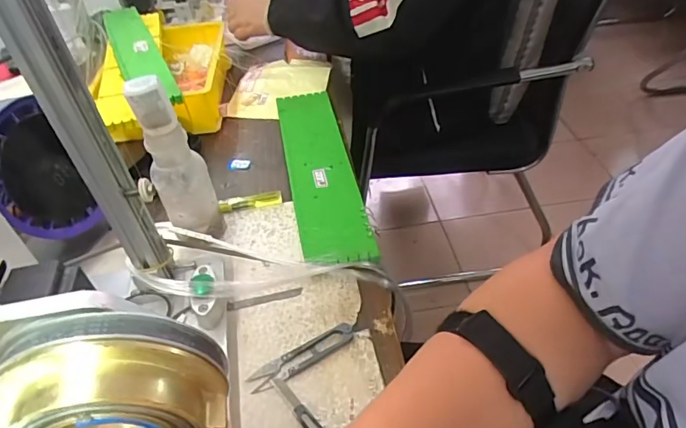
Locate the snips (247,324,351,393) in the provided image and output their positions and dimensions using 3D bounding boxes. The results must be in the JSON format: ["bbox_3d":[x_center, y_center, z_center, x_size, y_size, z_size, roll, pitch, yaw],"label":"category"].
[{"bbox_3d":[-0.036,0.129,0.436,0.100,0.015,0.021,-25,48,-19],"label":"snips"}]

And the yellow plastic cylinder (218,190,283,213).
[{"bbox_3d":[-0.113,-0.016,0.585,0.076,0.012,0.017,-9,44,-5],"label":"yellow plastic cylinder"}]

